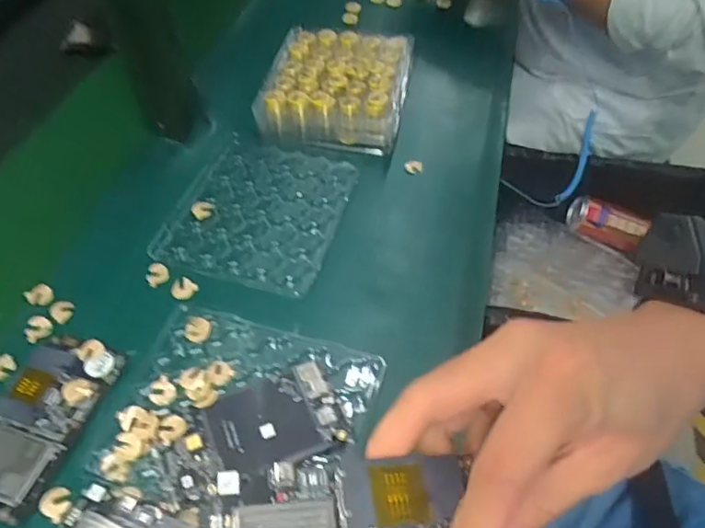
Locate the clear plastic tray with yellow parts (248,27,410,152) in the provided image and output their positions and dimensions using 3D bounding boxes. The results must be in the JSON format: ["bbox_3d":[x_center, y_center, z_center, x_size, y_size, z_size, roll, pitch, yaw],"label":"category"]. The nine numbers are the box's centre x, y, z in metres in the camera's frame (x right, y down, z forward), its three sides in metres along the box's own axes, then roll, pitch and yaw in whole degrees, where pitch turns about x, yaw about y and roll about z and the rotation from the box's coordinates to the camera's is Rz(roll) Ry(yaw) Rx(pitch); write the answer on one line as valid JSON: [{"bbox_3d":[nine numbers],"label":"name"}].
[{"bbox_3d":[-0.017,-0.194,0.602,0.154,0.046,0.165,3,50,3],"label":"clear plastic tray with yellow parts"}]

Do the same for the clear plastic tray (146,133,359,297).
[{"bbox_3d":[-0.085,-0.052,0.516,0.145,0.016,0.163,12,51,10],"label":"clear plastic tray"}]

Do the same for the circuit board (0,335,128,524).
[{"bbox_3d":[-0.220,0.105,0.384,0.068,0.007,0.123,14,52,11],"label":"circuit board"}]

